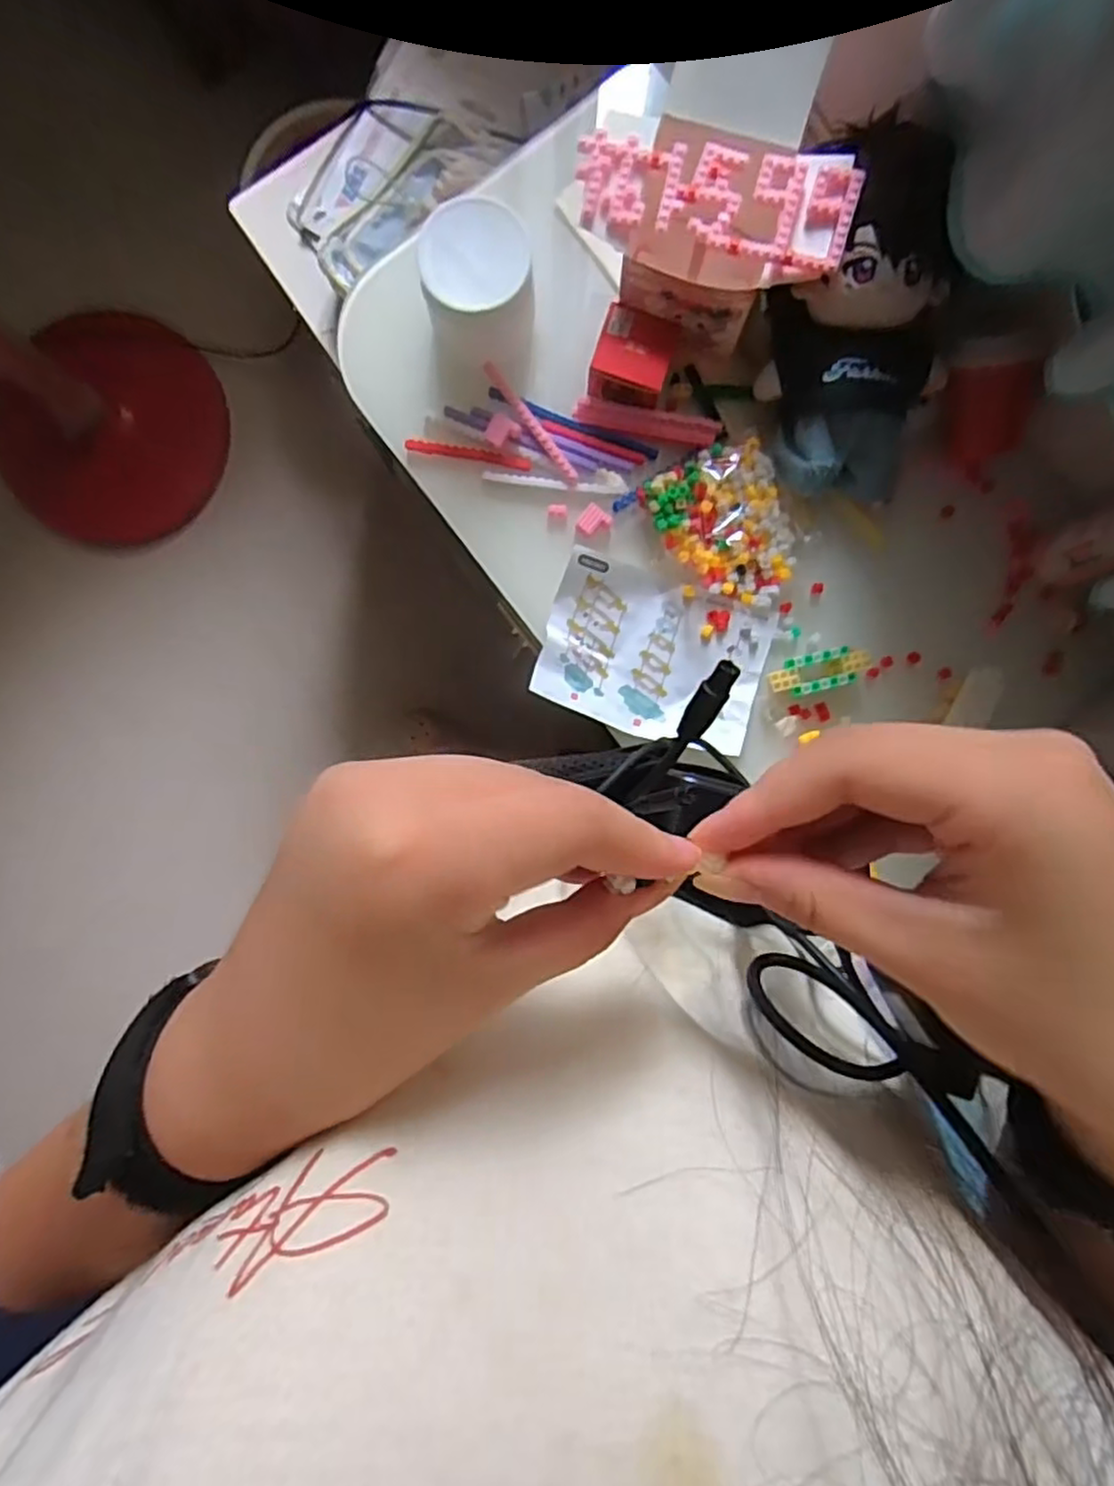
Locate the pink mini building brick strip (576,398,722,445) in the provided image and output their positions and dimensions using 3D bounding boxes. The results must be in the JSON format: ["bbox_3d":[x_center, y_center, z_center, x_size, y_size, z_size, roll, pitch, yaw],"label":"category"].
[{"bbox_3d":[0.067,-0.241,0.523,0.109,0.009,0.019,13,90,1],"label":"pink mini building brick strip"}]

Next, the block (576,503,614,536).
[{"bbox_3d":[0.028,-0.165,0.521,0.023,0.007,0.022,35,90,0],"label":"block"}]

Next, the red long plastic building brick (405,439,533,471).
[{"bbox_3d":[-0.066,-0.217,0.524,0.094,0.004,0.009,10,90,1],"label":"red long plastic building brick"}]

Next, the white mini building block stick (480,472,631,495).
[{"bbox_3d":[-0.001,-0.195,0.526,0.107,0.009,0.007,6,90,1],"label":"white mini building block stick"}]

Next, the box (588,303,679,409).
[{"bbox_3d":[0.055,-0.277,0.505,0.053,0.036,0.048,15,90,1],"label":"box"}]

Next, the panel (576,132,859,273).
[{"bbox_3d":[0.097,-0.340,0.431,0.171,0.011,0.062,16,91,4],"label":"panel"}]

